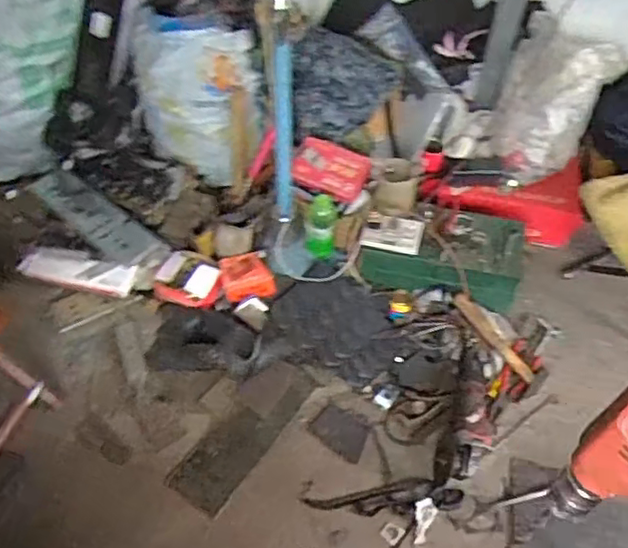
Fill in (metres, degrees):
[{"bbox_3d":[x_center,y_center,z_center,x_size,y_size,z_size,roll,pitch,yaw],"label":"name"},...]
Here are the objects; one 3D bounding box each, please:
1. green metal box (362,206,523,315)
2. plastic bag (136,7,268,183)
[{"bbox_3d":[0.281,-0.051,1.420,0.340,0.119,0.173,11,50,6],"label":"green metal box"},{"bbox_3d":[-0.226,-0.345,1.327,0.246,0.361,0.096,-10,51,-11],"label":"plastic bag"}]

